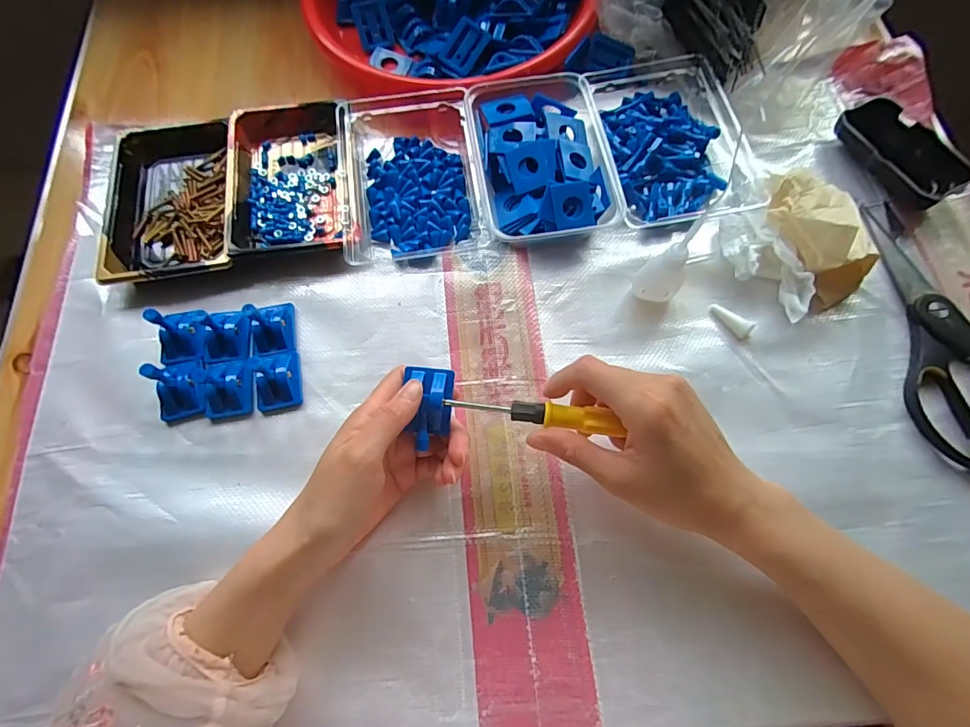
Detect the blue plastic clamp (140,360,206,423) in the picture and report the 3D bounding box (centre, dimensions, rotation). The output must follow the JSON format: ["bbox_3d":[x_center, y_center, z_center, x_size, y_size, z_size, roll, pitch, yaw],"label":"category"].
[{"bbox_3d":[-0.233,0.016,0.339,0.036,0.040,0.041,-14,70,-3],"label":"blue plastic clamp"}]

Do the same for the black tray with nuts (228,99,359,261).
[{"bbox_3d":[-0.173,-0.170,0.413,0.106,0.024,0.169,-8,70,-1],"label":"black tray with nuts"}]

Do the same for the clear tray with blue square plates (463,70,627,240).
[{"bbox_3d":[0.047,-0.177,0.403,0.107,0.036,0.162,-9,70,-2],"label":"clear tray with blue square plates"}]

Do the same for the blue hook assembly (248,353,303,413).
[{"bbox_3d":[-0.163,0.013,0.356,0.036,0.019,0.045,-16,71,-4],"label":"blue hook assembly"}]

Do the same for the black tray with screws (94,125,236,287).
[{"bbox_3d":[-0.281,-0.151,0.411,0.105,0.022,0.172,-10,70,-2],"label":"black tray with screws"}]

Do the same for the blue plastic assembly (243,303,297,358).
[{"bbox_3d":[-0.172,-0.033,0.359,0.032,0.042,0.044,-7,70,-1],"label":"blue plastic assembly"}]

